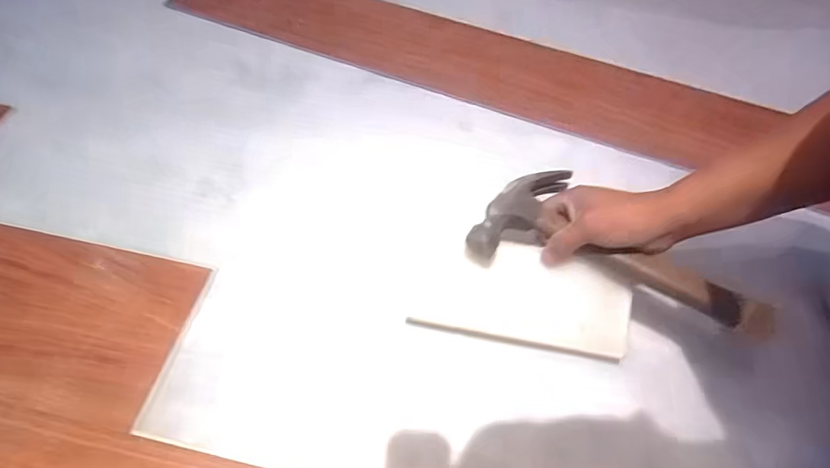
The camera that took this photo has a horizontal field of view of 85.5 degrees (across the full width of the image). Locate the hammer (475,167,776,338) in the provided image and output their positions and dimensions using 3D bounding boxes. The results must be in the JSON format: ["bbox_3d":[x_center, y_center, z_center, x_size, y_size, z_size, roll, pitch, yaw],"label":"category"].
[{"bbox_3d":[0.208,0.015,0.465,0.279,0.041,0.138,20,60,16],"label":"hammer"}]

